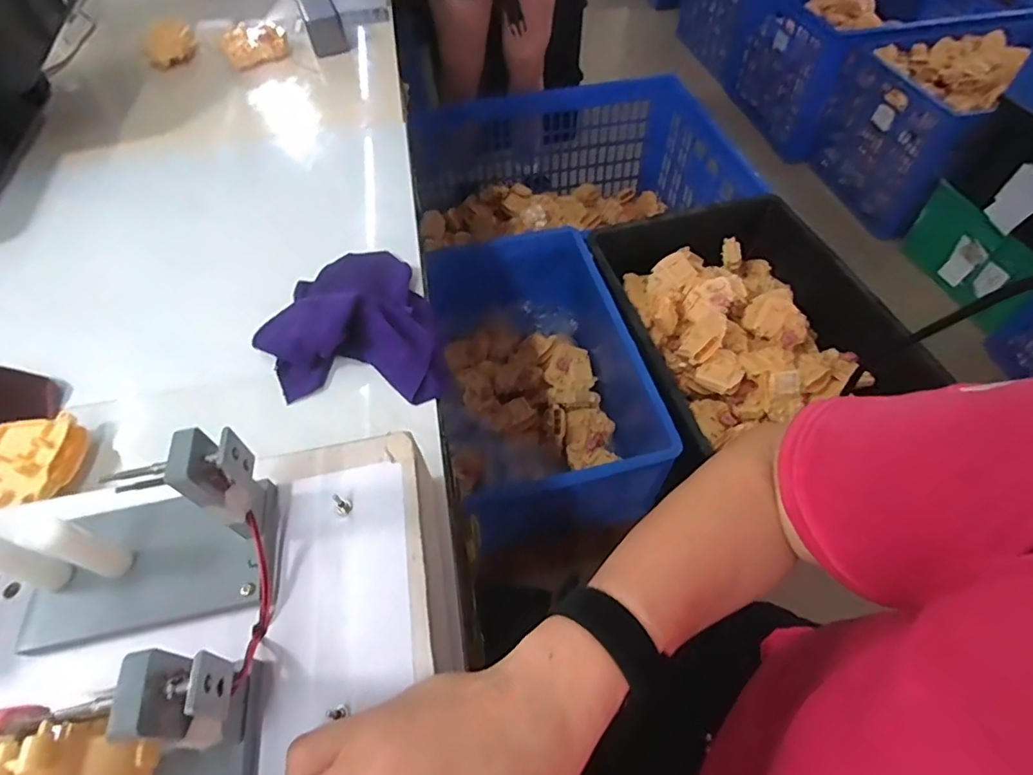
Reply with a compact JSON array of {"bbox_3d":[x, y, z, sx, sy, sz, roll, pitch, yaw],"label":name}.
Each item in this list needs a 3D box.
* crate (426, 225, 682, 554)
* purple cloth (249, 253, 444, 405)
[{"bbox_3d":[0.034,-0.026,0.942,0.359,0.199,0.543,-8,55,-3],"label":"crate"},{"bbox_3d":[-0.147,-0.056,0.454,0.142,0.040,0.179,-17,55,-9],"label":"purple cloth"}]

